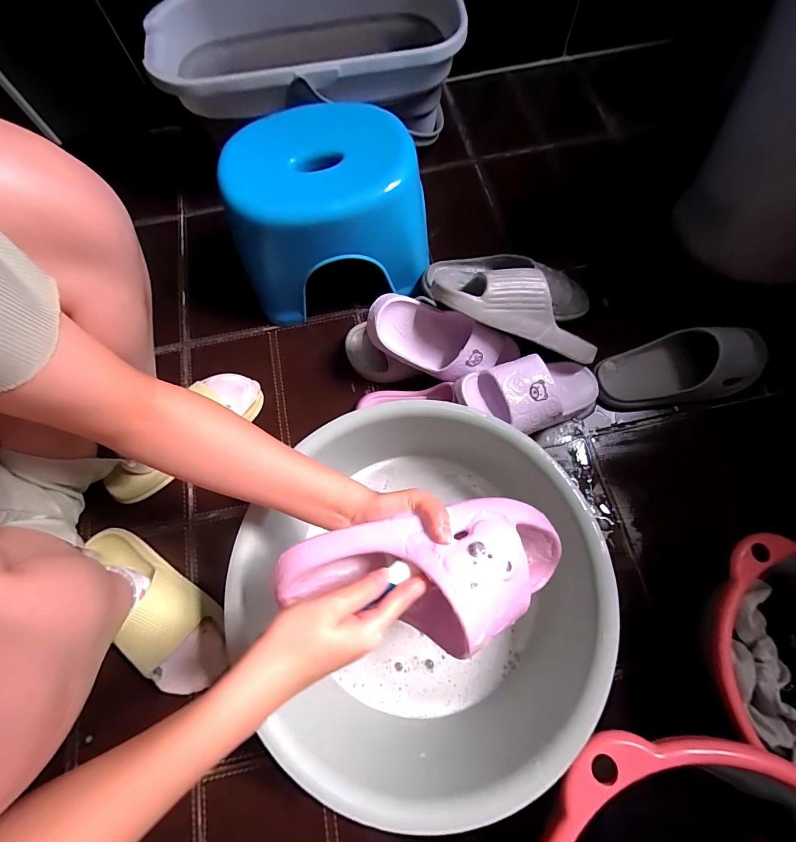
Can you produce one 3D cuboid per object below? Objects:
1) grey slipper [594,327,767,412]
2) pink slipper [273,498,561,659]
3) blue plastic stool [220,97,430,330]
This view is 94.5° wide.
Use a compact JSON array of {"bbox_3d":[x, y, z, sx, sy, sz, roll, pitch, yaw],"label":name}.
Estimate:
[{"bbox_3d":[0.438,-0.083,0.562,0.261,0.069,0.102,-6,70,0],"label":"grey slipper"},{"bbox_3d":[0.025,0.131,0.316,0.243,0.086,0.110,-2,70,-2],"label":"pink slipper"},{"bbox_3d":[-0.109,-0.333,0.591,0.293,0.180,0.218,-14,70,-3],"label":"blue plastic stool"}]

